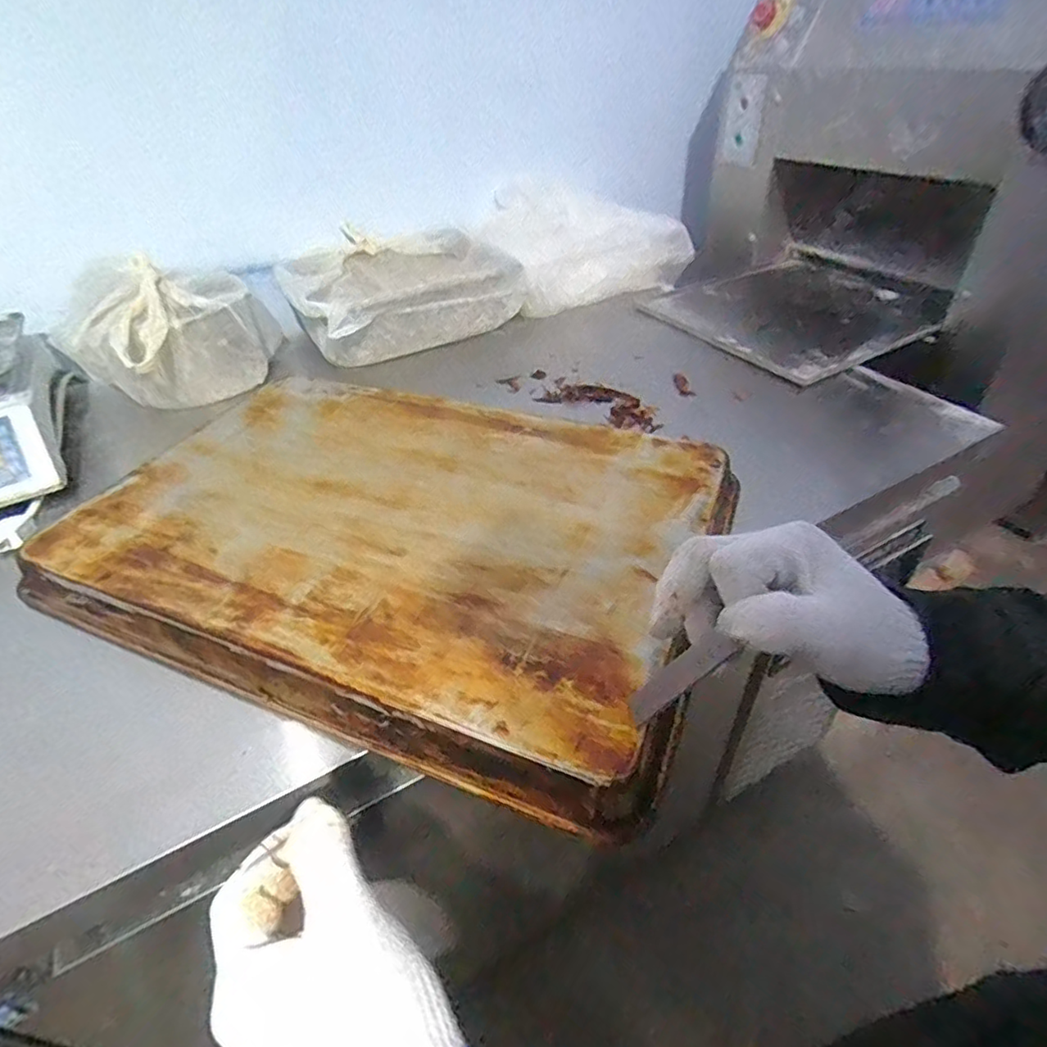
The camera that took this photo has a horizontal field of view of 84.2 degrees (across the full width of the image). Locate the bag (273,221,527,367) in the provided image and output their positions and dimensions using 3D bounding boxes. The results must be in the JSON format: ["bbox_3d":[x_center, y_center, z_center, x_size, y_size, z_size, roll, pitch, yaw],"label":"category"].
[{"bbox_3d":[-0.192,-0.369,0.918,0.320,0.111,0.271,-23,44,-19],"label":"bag"}]

